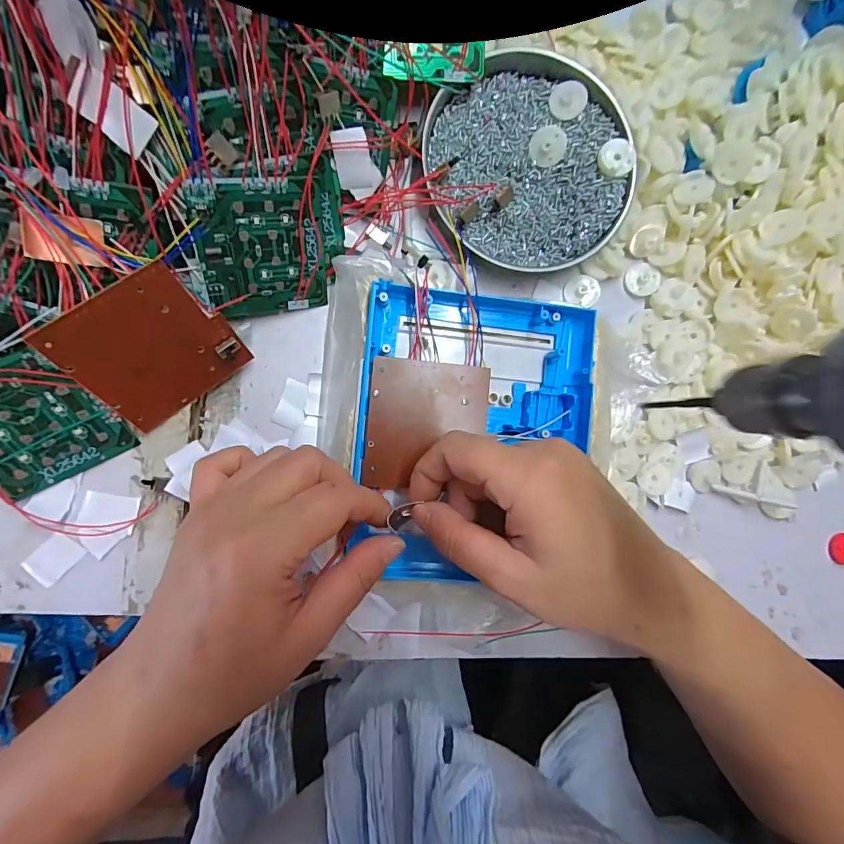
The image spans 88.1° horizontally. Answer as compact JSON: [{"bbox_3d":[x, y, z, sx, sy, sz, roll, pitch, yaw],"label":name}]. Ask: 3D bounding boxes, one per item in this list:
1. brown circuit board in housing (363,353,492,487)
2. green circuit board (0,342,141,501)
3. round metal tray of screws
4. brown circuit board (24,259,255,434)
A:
[{"bbox_3d":[0.003,0.001,0.248,0.067,0.004,0.071,4,87,-6],"label":"brown circuit board in housing"},{"bbox_3d":[-0.204,0.002,0.228,0.068,0.004,0.068,-31,121,-7],"label":"green circuit board"},{"bbox_3d":[0.070,-0.166,0.282,0.132,0.021,0.126,0,90,-7],"label":"round metal tray of screws"},{"bbox_3d":[-0.138,-0.037,0.228,0.071,0.072,0.005,-39,52,-11],"label":"brown circuit board"}]

